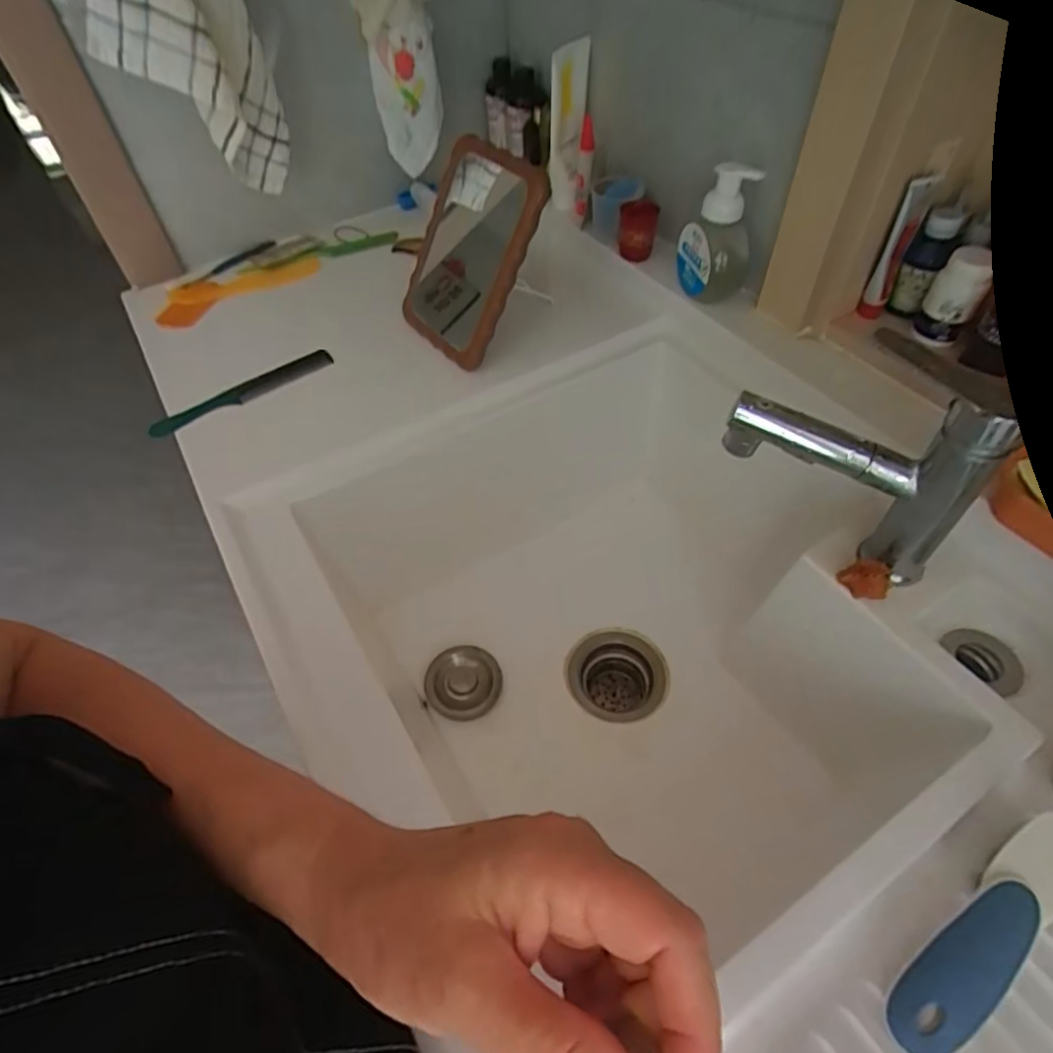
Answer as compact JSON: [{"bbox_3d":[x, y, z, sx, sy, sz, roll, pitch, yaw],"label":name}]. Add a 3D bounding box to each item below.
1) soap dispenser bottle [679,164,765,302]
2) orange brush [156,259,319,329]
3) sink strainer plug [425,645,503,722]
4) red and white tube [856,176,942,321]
[{"bbox_3d":[0.205,-0.316,0.675,0.050,0.143,0.084,-16,53,-9],"label":"soap dispenser bottle"},{"bbox_3d":[-0.376,-0.315,0.815,0.211,0.010,0.072,-23,55,-16],"label":"orange brush"},{"bbox_3d":[-0.067,0.171,0.685,0.081,0.013,0.086,-2,52,2],"label":"sink strainer plug"},{"bbox_3d":[0.357,-0.266,0.600,0.027,0.132,0.021,30,58,22],"label":"red and white tube"}]

